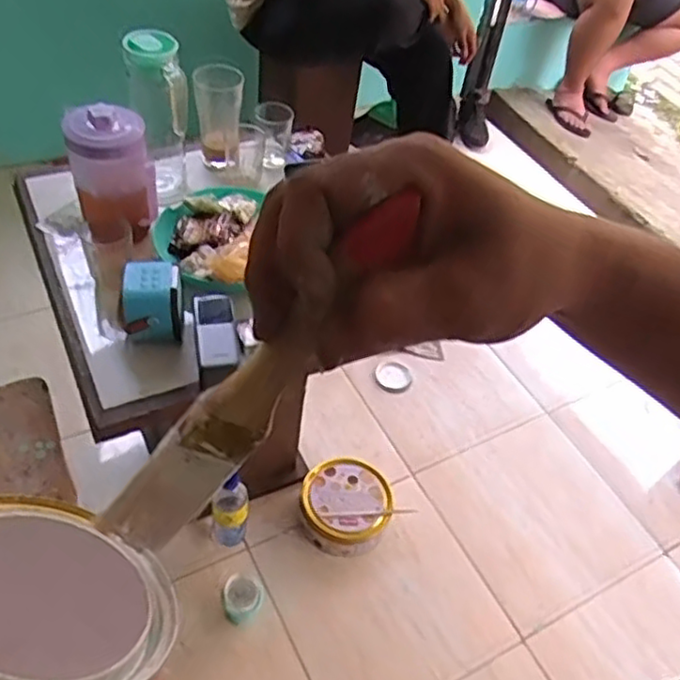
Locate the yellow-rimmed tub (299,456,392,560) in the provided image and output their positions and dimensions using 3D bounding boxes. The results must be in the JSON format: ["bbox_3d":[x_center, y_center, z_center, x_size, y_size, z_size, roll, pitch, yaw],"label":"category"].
[{"bbox_3d":[0.011,0.329,1.361,0.176,0.070,0.179,4,48,-5],"label":"yellow-rimmed tub"}]

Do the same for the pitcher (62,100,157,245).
[{"bbox_3d":[-0.319,-0.228,0.966,0.102,0.173,0.094,4,48,-5],"label":"pitcher"}]

